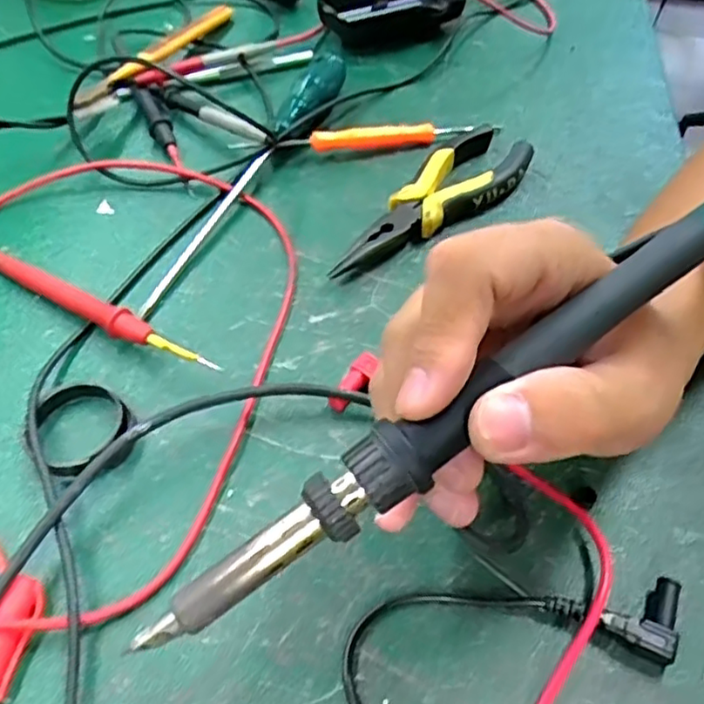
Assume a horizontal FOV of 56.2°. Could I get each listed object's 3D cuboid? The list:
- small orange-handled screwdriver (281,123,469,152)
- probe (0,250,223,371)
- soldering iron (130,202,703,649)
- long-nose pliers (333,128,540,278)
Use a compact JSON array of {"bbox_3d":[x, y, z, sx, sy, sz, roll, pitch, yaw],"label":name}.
[{"bbox_3d":[0.016,-0.132,0.410,0.122,0.017,0.012,-11,54,-10],"label":"small orange-handled screwdriver"},{"bbox_3d":[-0.128,-0.022,0.319,0.156,0.016,0.013,29,57,19],"label":"probe"},{"bbox_3d":[0.038,0.008,0.180,0.221,0.015,0.018,-36,60,-7],"label":"soldering iron"},{"bbox_3d":[0.051,-0.084,0.372,0.046,0.017,0.154,33,58,21],"label":"long-nose pliers"}]

